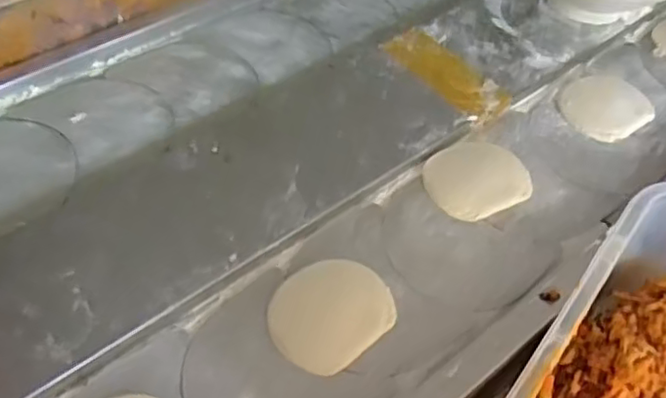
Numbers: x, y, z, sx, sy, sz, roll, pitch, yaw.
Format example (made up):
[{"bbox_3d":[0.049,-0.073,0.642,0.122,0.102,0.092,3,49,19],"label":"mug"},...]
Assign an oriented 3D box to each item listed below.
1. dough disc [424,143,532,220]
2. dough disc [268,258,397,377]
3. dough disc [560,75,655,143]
[{"bbox_3d":[0.133,-0.020,0.598,0.095,0.012,0.077,-19,56,-18],"label":"dough disc"},{"bbox_3d":[-0.003,0.087,0.508,0.098,0.004,0.082,-36,62,-28],"label":"dough disc"},{"bbox_3d":[0.284,-0.099,0.676,0.098,0.004,0.083,-30,59,-24],"label":"dough disc"}]

